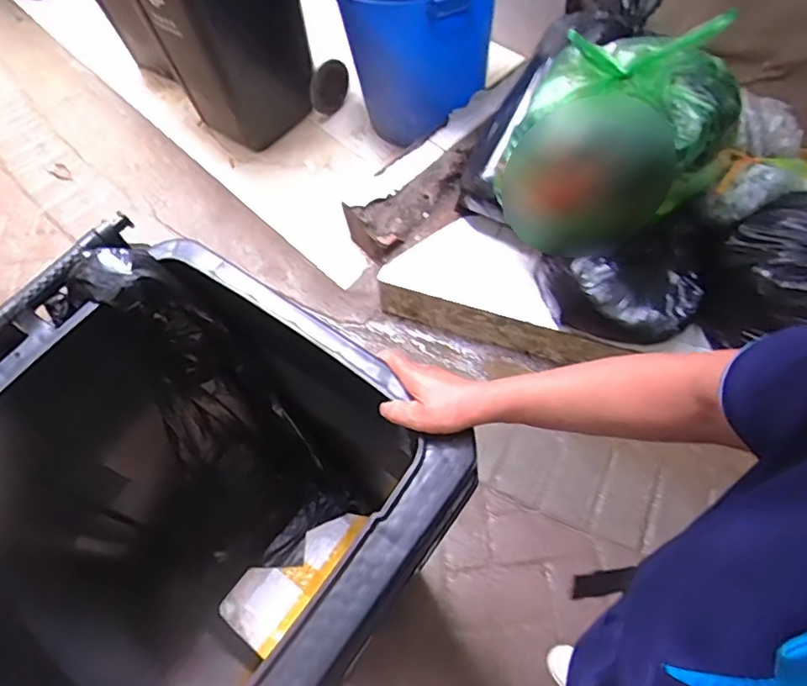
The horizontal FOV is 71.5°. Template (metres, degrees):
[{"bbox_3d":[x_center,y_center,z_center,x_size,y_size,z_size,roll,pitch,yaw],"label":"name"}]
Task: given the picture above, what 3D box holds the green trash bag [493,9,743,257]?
[{"bbox_3d":[0.504,-0.463,1.371,0.484,0.468,0.490,25,66,18],"label":"green trash bag"}]

